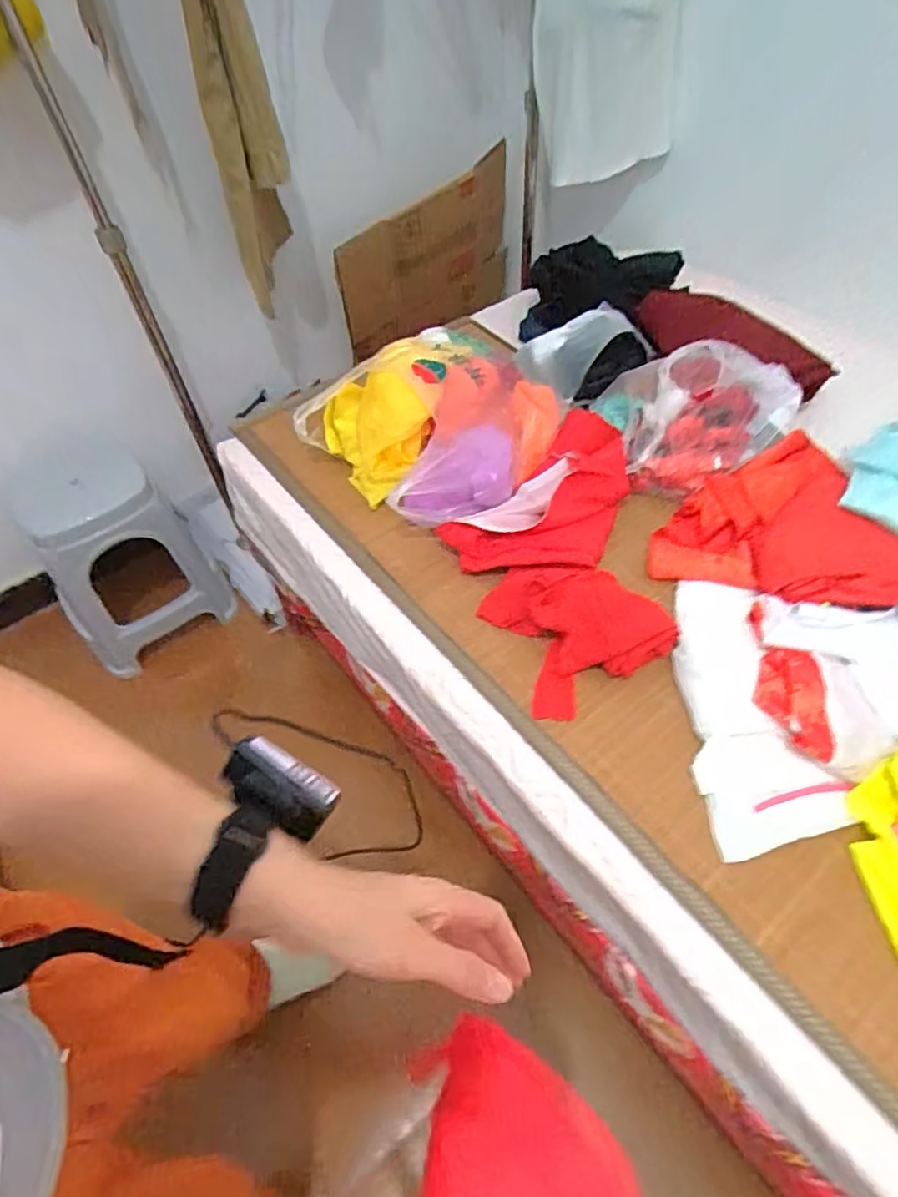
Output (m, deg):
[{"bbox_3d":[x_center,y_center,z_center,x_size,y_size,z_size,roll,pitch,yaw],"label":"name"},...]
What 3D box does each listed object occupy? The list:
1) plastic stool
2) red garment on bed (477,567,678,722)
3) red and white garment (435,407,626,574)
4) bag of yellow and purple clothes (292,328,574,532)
[{"bbox_3d":[-0.741,-0.093,1.450,0.335,0.418,0.285,-31,57,-19],"label":"plastic stool"},{"bbox_3d":[0.158,0.031,0.872,0.196,0.082,0.213,-26,56,-16],"label":"red garment on bed"},{"bbox_3d":[0.166,-0.135,0.974,0.327,0.102,0.194,-34,58,-21],"label":"red and white garment"},{"bbox_3d":[-0.002,-0.275,1.023,0.404,0.160,0.351,33,61,25],"label":"bag of yellow and purple clothes"}]

